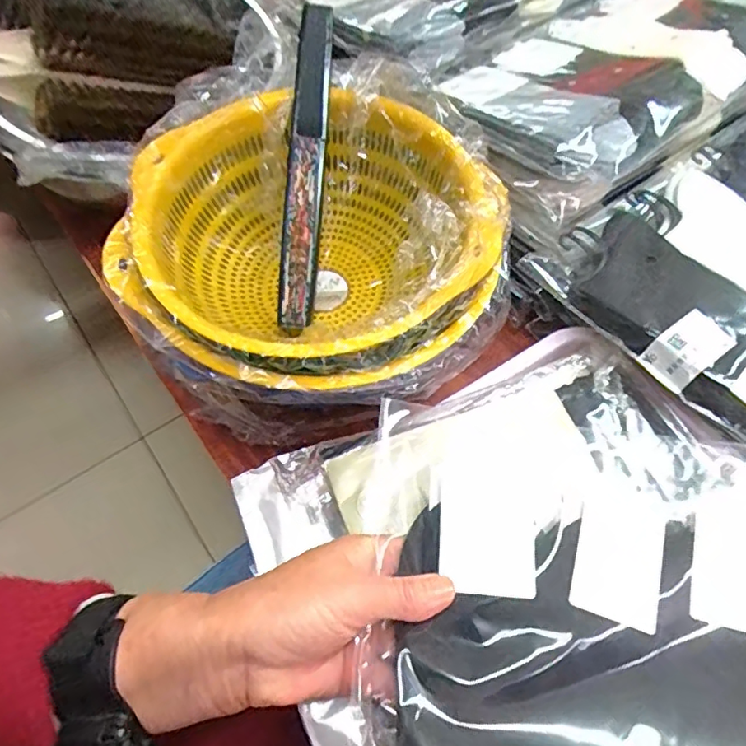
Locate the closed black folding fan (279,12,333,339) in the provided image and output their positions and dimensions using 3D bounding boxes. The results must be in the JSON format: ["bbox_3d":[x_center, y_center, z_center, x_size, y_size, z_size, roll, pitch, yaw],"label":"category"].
[{"bbox_3d":[-0.056,-0.170,0.449,0.030,0.030,0.263,4,86,0],"label":"closed black folding fan"}]

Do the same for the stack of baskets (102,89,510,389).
[{"bbox_3d":[-0.048,-0.092,0.430,0.266,0.120,0.248,27,64,12],"label":"stack of baskets"}]

